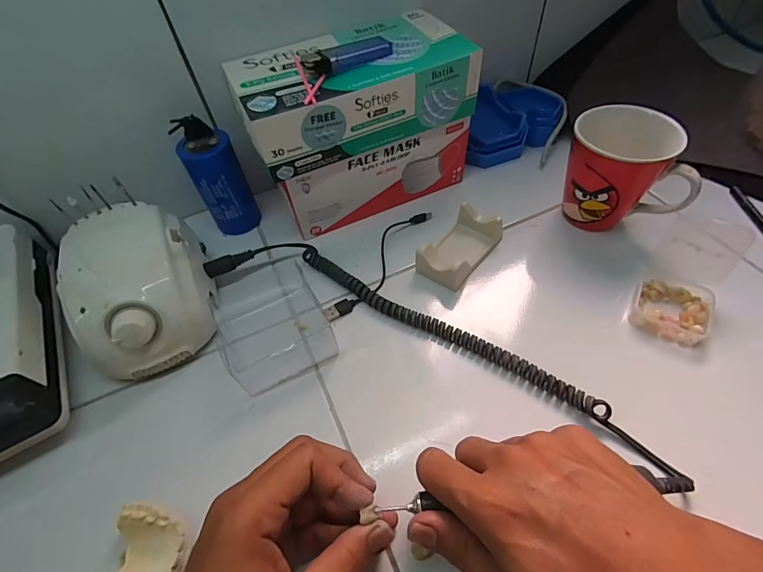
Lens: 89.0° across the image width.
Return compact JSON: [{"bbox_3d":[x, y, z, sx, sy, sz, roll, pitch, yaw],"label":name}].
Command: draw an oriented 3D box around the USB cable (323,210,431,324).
[{"bbox_3d":[0.000,-0.027,0.389,0.030,0.015,0.161,25,60,22],"label":"USB cable"}]

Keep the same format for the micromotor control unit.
[{"bbox_3d":[-0.213,0.001,0.345,0.105,0.081,0.139,-20,54,-9],"label":"micromotor control unit"}]

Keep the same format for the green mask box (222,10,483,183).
[{"bbox_3d":[-0.030,-0.187,0.367,0.217,0.066,0.108,-23,55,-12],"label":"green mask box"}]

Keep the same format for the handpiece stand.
[{"bbox_3d":[0.074,-0.037,0.379,0.047,0.032,0.090,33,63,26],"label":"handpiece stand"}]

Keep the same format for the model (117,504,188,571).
[{"bbox_3d":[-0.146,0.172,0.249,0.043,0.033,0.055,-8,53,-1],"label":"model"}]

